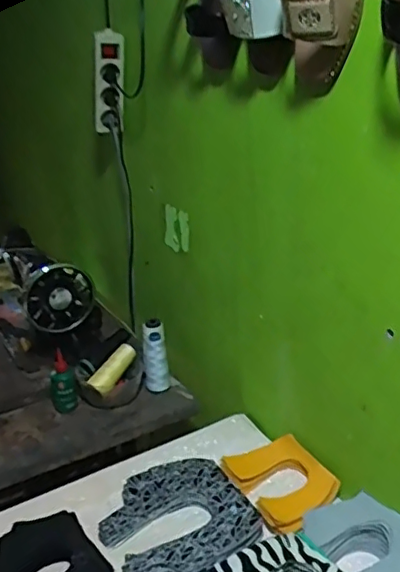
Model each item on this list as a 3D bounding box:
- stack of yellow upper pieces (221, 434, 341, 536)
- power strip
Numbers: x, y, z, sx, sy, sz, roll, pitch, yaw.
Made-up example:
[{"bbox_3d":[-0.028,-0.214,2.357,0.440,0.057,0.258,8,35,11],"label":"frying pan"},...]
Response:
[{"bbox_3d":[0.121,0.279,0.853,0.124,0.030,0.160,-13,26,-25],"label":"stack of yellow upper pieces"},{"bbox_3d":[-0.161,-0.354,1.058,0.052,0.211,0.041,-9,51,-16],"label":"power strip"}]

